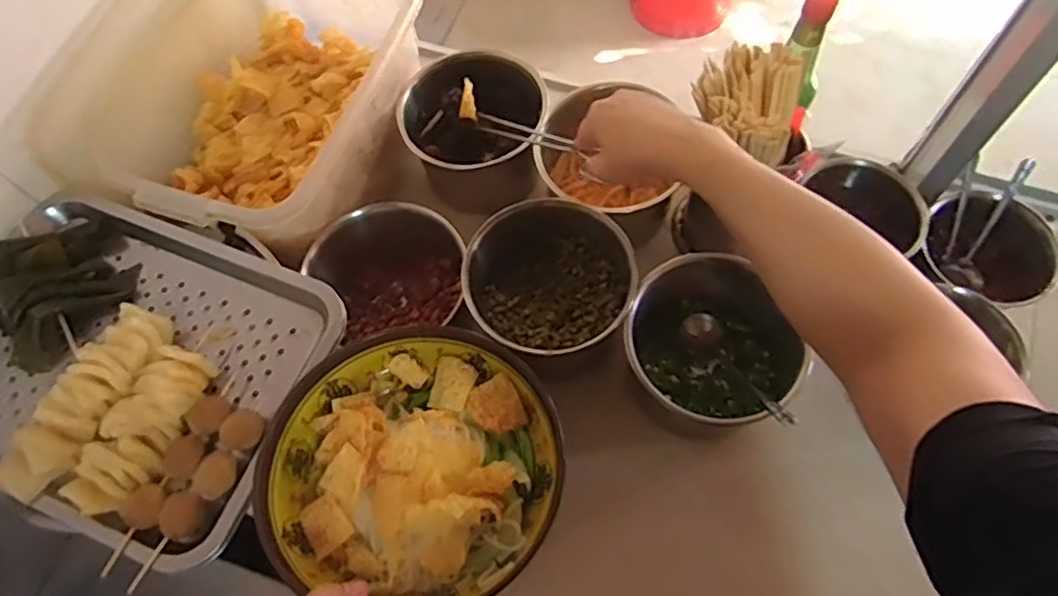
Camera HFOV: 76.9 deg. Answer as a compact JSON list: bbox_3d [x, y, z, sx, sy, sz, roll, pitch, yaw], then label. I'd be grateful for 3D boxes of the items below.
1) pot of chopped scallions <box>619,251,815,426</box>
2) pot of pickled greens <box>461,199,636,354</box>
[{"bbox_3d":[0.187,0.042,0.689,0.198,0.112,0.180,-1,65,2],"label":"pot of chopped scallions"},{"bbox_3d":[0.023,-0.022,0.712,0.172,0.111,0.169,6,66,5],"label":"pot of pickled greens"}]

